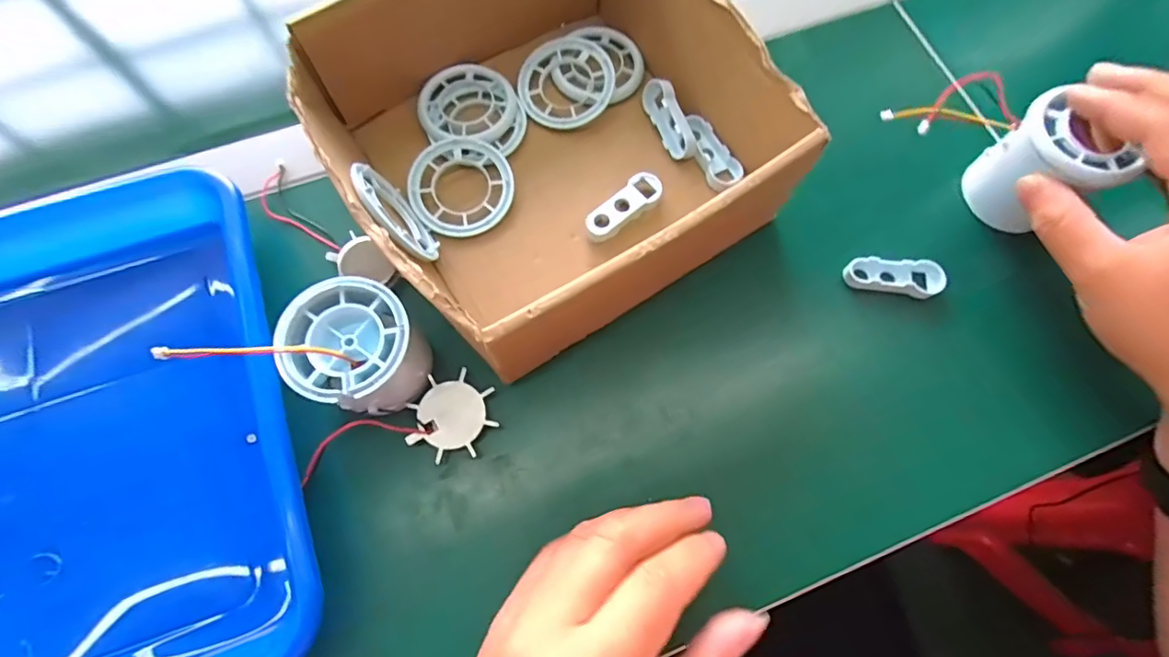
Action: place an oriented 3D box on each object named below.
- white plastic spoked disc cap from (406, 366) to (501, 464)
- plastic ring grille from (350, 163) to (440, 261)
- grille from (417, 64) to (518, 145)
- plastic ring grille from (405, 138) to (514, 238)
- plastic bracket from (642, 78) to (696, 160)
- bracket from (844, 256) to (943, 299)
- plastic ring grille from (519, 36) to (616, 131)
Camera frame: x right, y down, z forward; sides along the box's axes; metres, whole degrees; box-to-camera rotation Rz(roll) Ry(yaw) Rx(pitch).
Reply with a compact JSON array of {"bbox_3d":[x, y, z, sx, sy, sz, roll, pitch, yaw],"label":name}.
[{"bbox_3d":[-0.065,0.042,0.258,0.040,0.005,0.040,-9,72,-3],"label":"white plastic spoked disc cap"},{"bbox_3d":[-0.095,-0.058,0.265,0.018,0.050,0.055,-37,76,-11],"label":"plastic ring grille"},{"bbox_3d":[-0.069,-0.133,0.312,0.055,0.011,0.057,0,72,0],"label":"grille"},{"bbox_3d":[-0.070,-0.079,0.296,0.058,0.013,0.055,0,72,0],"label":"plastic ring grille"},{"bbox_3d":[0.049,-0.123,0.309,0.014,0.018,0.049,-23,73,-7],"label":"plastic bracket"},{"bbox_3d":[0.169,-0.028,0.290,0.052,0.009,0.021,2,72,1],"label":"bracket"},{"bbox_3d":[-0.011,-0.147,0.319,0.056,0.009,0.056,-1,82,7],"label":"plastic ring grille"}]

